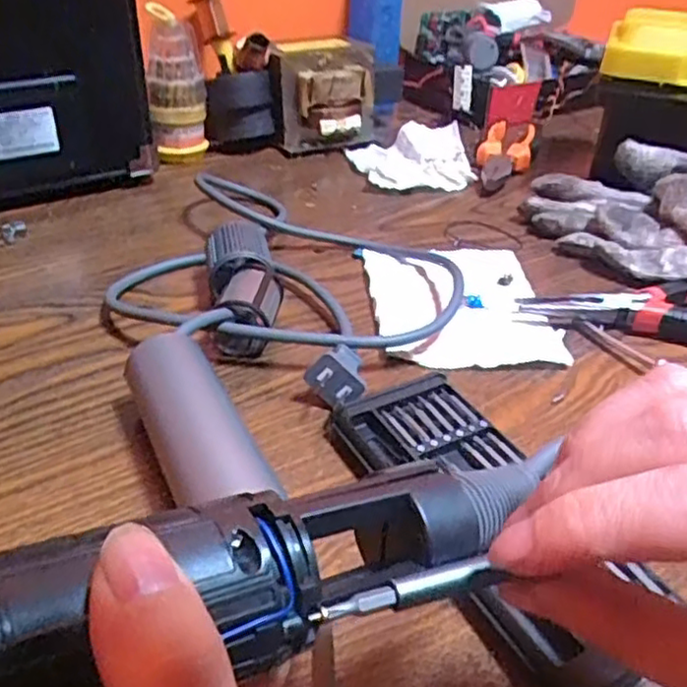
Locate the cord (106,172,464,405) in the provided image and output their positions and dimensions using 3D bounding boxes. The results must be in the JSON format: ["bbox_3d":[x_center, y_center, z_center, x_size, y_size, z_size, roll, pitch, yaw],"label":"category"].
[{"bbox_3d":[-0.044,-0.045,0.419,0.223,0.029,0.175,25,40,26],"label":"cord"}]

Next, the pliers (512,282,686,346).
[{"bbox_3d":[0.182,-0.019,0.405,0.157,0.016,0.046,3,35,-2],"label":"pliers"}]

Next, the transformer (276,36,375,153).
[{"bbox_3d":[-0.014,-0.211,0.588,0.085,0.079,0.055,2,35,-4],"label":"transformer"}]

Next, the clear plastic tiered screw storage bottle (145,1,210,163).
[{"bbox_3d":[-0.130,-0.194,0.540,0.043,0.113,0.036,-1,35,-8],"label":"clear plastic tiered screw storage bottle"}]

